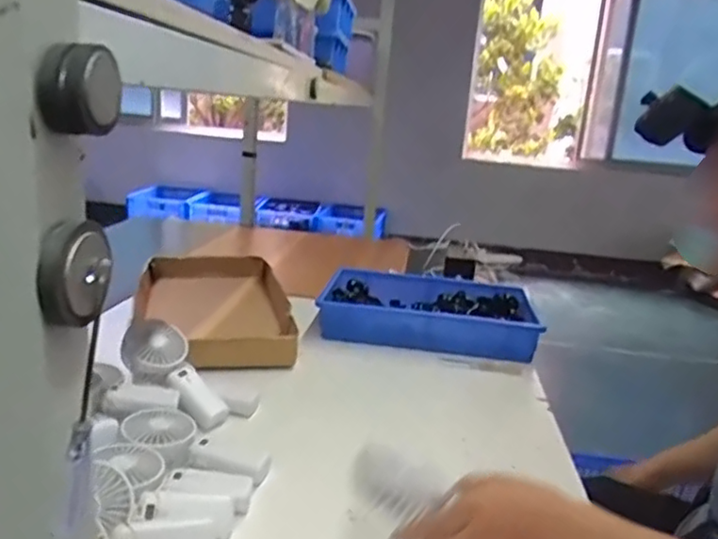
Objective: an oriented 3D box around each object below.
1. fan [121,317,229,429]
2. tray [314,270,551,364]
[{"bbox_3d":[-0.258,0.149,0.893,0.183,0.054,0.080,44,28,12],"label":"fan"},{"bbox_3d":[0.147,0.082,1.340,0.436,0.068,0.309,6,16,4],"label":"tray"}]

